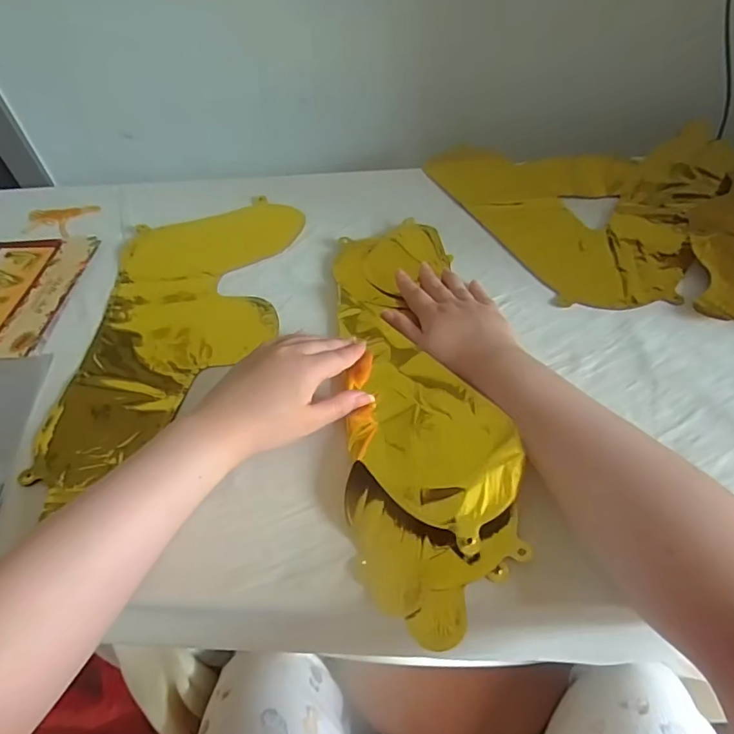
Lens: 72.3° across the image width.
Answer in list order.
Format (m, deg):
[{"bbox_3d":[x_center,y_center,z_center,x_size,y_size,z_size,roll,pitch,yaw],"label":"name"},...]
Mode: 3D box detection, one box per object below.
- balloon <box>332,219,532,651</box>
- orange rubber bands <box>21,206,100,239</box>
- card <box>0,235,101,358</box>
[{"bbox_3d":[0.036,0.004,0.449,0.136,0.034,0.428,-8,49,0],"label":"balloon"},{"bbox_3d":[-0.423,-0.202,0.686,0.095,0.009,0.080,10,53,14],"label":"orange rubber bands"},{"bbox_3d":[-0.425,-0.086,0.580,0.175,0.008,0.201,-2,51,5],"label":"card"}]

